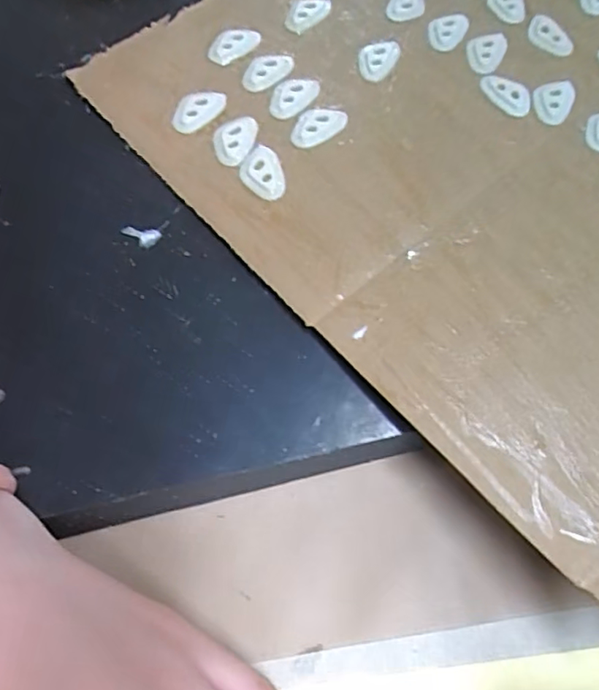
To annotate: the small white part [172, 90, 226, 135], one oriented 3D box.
[{"bbox_3d":[-0.043,-0.100,0.243,0.017,0.004,0.025,30,72,11],"label":"small white part"}]

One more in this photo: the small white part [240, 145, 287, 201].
[{"bbox_3d":[-0.015,-0.069,0.230,0.016,0.004,0.025,-23,71,-8],"label":"small white part"}]

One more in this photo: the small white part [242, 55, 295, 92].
[{"bbox_3d":[-0.014,-0.120,0.250,0.015,0.004,0.024,40,75,14],"label":"small white part"}]

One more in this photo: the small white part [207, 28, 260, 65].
[{"bbox_3d":[-0.029,-0.134,0.256,0.013,0.006,0.024,43,75,15],"label":"small white part"}]

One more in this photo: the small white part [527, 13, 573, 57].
[{"bbox_3d":[0.115,-0.141,0.262,0.023,0.004,0.014,37,74,13],"label":"small white part"}]

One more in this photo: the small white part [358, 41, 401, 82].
[{"bbox_3d":[0.035,-0.128,0.255,0.016,0.004,0.025,21,71,8],"label":"small white part"}]

